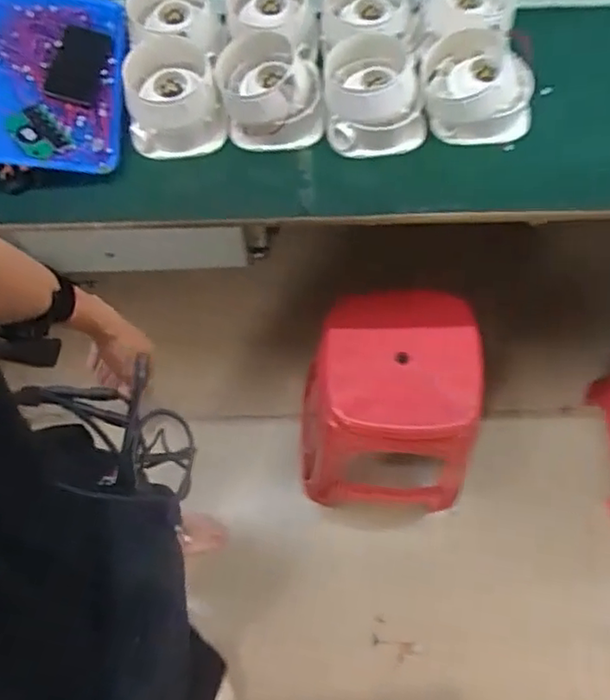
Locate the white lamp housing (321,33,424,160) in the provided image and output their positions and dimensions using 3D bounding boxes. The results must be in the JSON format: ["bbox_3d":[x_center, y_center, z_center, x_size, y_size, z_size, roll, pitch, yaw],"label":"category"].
[{"bbox_3d":[0.096,-0.359,0.894,0.134,0.099,0.130,-2,66,1],"label":"white lamp housing"}]

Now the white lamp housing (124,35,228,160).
[{"bbox_3d":[-0.184,-0.357,0.903,0.133,0.093,0.148,-6,66,-1],"label":"white lamp housing"}]

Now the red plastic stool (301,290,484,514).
[{"bbox_3d":[0.150,0.129,1.284,0.323,0.469,0.295,3,66,3],"label":"red plastic stool"}]

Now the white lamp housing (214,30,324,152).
[{"bbox_3d":[-0.051,-0.369,0.900,0.148,0.083,0.149,-2,66,0],"label":"white lamp housing"}]

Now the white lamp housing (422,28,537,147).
[{"bbox_3d":[0.244,-0.376,0.899,0.144,0.089,0.131,4,66,3],"label":"white lamp housing"}]

